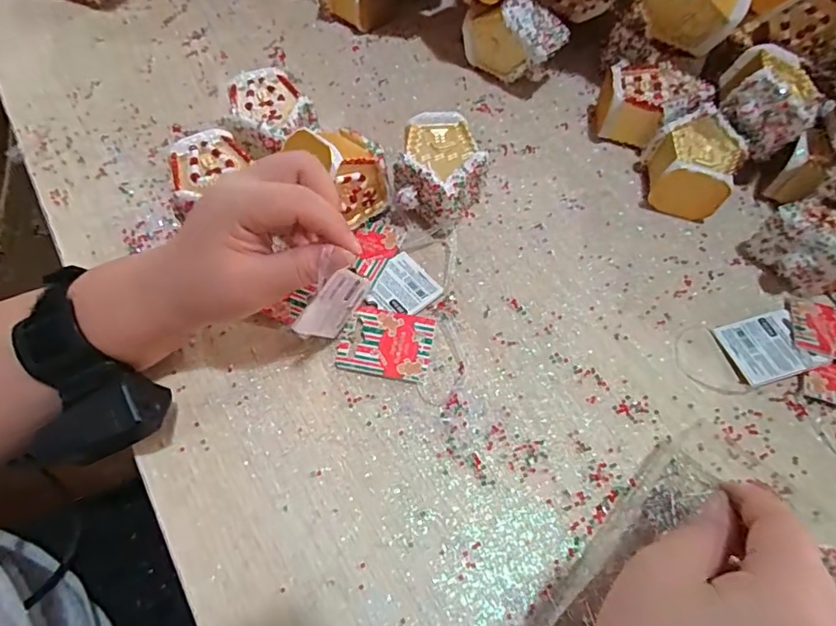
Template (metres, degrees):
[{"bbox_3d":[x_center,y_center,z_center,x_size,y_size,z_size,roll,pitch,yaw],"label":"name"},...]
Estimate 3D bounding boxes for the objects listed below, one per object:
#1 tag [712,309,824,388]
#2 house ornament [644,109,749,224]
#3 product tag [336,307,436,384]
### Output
[{"bbox_3d":[0.233,0.023,0.333,0.052,0.010,0.045,-12,63,-8],"label":"tag"},{"bbox_3d":[0.212,-0.117,0.390,0.065,0.045,0.082,19,64,8],"label":"house ornament"},{"bbox_3d":[-0.021,0.020,0.328,0.058,0.004,0.044,10,70,4],"label":"product tag"}]

